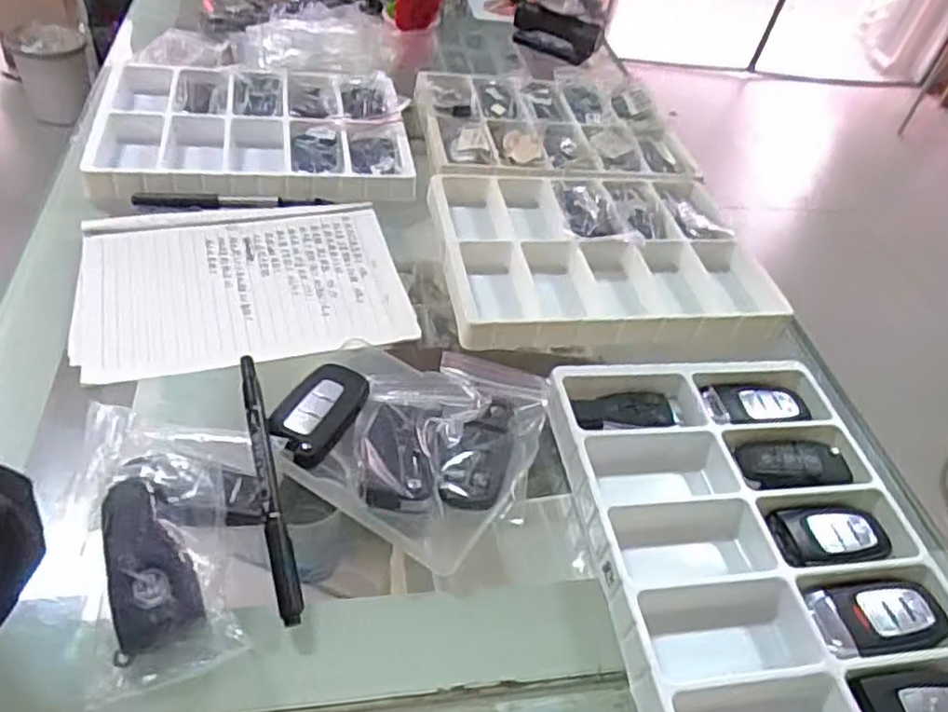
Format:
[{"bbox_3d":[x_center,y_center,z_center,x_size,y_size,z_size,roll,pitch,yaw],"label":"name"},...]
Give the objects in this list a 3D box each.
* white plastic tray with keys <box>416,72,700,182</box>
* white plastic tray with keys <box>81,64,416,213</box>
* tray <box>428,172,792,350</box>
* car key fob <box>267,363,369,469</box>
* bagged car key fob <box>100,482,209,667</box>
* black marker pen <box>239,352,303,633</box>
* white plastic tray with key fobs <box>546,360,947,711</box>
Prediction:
[{"bbox_3d":[0.073,-0.215,0.650,0.233,0.030,0.177,-1,46,-13],"label":"white plastic tray with keys"},{"bbox_3d":[-0.182,-0.188,0.583,0.243,0.030,0.188,-3,47,-14],"label":"white plastic tray with keys"},{"bbox_3d":[0.097,-0.072,0.542,0.252,0.051,0.181,-1,46,-13],"label":"tray"},{"bbox_3d":[-0.087,0.030,0.389,0.037,0.012,0.068,20,46,9],"label":"car key fob"},{"bbox_3d":[-0.145,0.089,0.306,0.035,0.017,0.074,-18,66,-22],"label":"bagged car key fob"},{"bbox_3d":[-0.100,0.061,0.342,0.010,0.007,0.135,-11,64,-17],"label":"black marker pen"},{"bbox_3d":[0.149,0.100,0.370,0.178,0.029,0.236,-1,46,-13],"label":"white plastic tray with key fobs"}]

